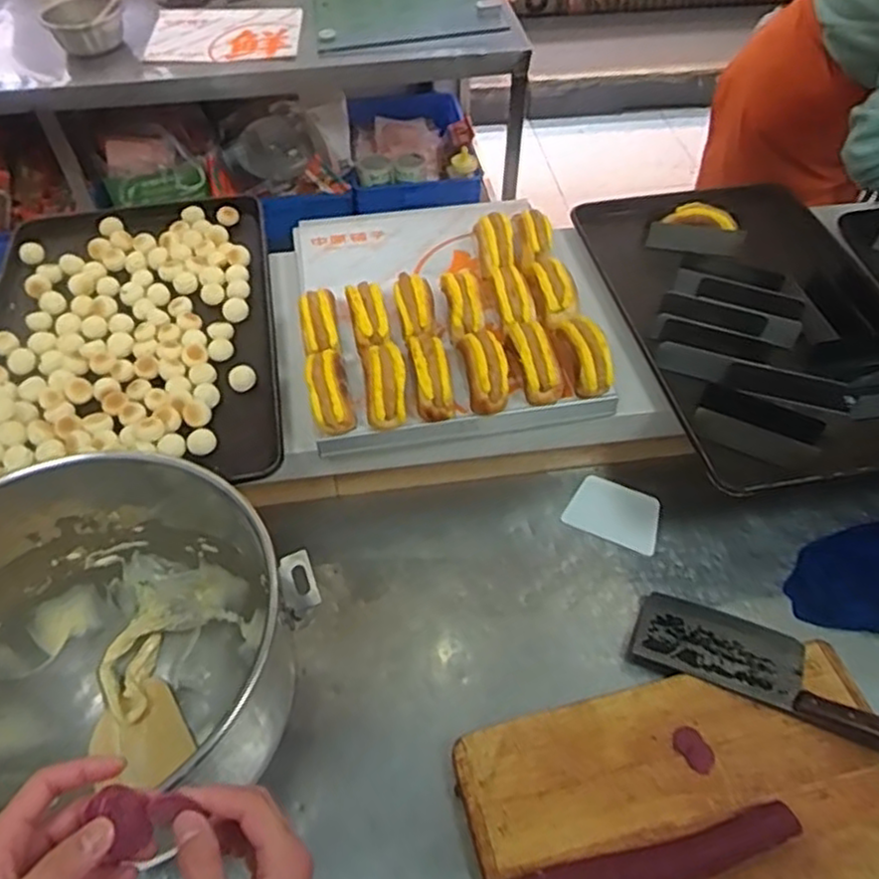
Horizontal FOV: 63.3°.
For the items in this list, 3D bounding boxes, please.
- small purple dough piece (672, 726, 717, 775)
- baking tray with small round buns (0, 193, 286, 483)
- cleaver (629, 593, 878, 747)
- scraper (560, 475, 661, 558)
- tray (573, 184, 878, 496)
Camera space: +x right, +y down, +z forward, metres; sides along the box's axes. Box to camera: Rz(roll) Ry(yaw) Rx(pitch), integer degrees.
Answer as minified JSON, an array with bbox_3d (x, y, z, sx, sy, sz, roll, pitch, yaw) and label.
[{"bbox_3d":[0.285,0.345,0.794,0.034,0.004,0.050,-32,60,-23],"label":"small purple dough piece"},{"bbox_3d":[-0.443,-0.160,1.021,0.395,0.032,0.574,-9,54,-8],"label":"baking tray with small round buns"},{"bbox_3d":[0.389,0.271,0.859,0.292,0.021,0.109,16,43,17],"label":"cleaver"},{"bbox_3d":[0.251,0.103,1.013,0.128,0.005,0.100,21,52,16],"label":"scraper"},{"bbox_3d":[0.463,-0.195,1.054,0.388,0.062,0.612,-11,54,-10],"label":"tray"}]

